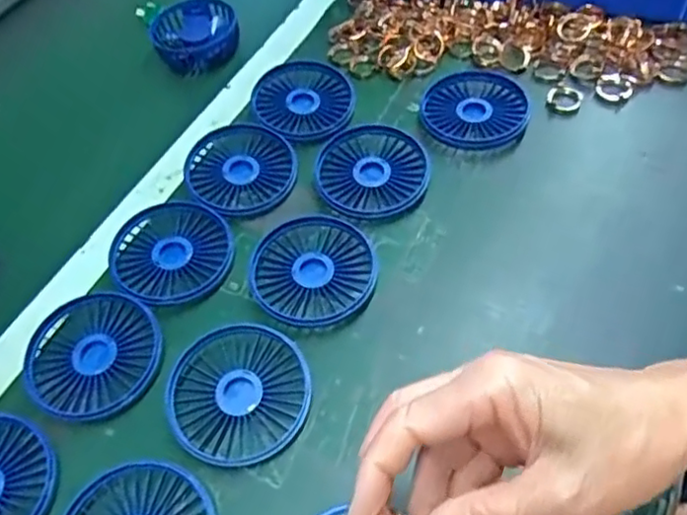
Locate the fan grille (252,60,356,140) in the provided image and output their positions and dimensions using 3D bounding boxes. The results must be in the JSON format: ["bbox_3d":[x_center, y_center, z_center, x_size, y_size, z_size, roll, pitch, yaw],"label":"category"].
[{"bbox_3d":[-0.035,-0.137,0.546,0.085,0.012,0.086,-2,57,2],"label":"fan grille"}]

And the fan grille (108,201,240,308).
[{"bbox_3d":[-0.126,-0.004,0.464,0.084,0.012,0.086,-2,57,2],"label":"fan grille"}]

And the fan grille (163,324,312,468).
[{"bbox_3d":[-0.066,0.085,0.397,0.086,0.013,0.084,-2,57,2],"label":"fan grille"}]

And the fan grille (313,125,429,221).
[{"bbox_3d":[0.022,-0.066,0.493,0.086,0.011,0.087,-2,57,2],"label":"fan grille"}]

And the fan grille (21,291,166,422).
[{"bbox_3d":[-0.166,0.063,0.419,0.086,0.007,0.084,-2,57,2],"label":"fan grille"}]

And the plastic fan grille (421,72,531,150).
[{"bbox_3d":[0.109,-0.123,0.524,0.090,0.009,0.082,-2,57,2],"label":"plastic fan grille"}]

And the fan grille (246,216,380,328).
[{"bbox_3d":[-0.022,0.009,0.446,0.086,0.011,0.087,-2,57,2],"label":"fan grille"}]

